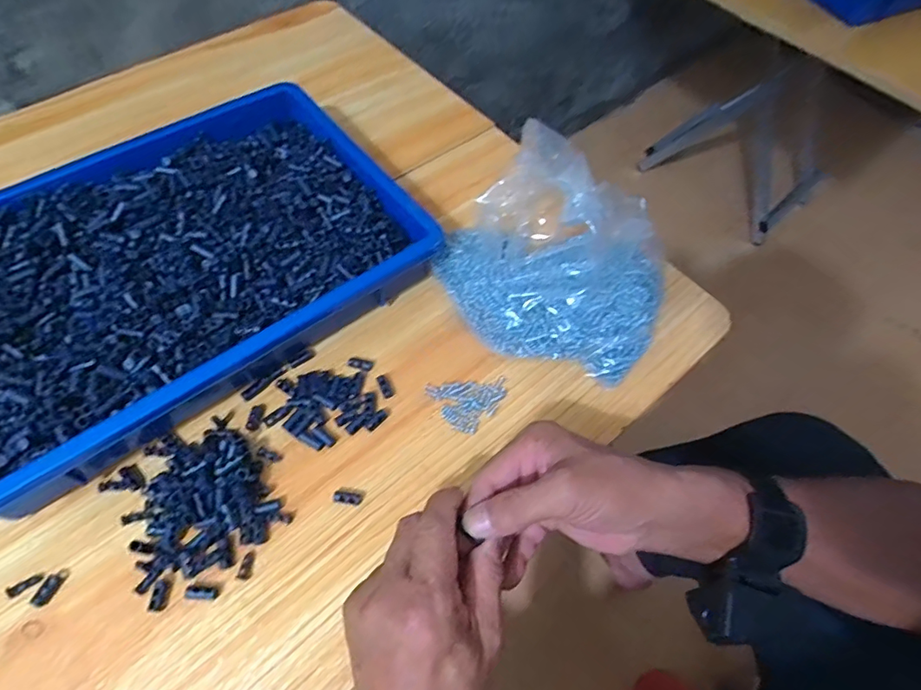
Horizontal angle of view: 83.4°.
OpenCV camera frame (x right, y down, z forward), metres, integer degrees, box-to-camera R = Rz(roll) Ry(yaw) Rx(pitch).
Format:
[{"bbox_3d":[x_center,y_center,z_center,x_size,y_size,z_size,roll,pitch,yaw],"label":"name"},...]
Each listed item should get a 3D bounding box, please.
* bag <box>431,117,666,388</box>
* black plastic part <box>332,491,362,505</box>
[{"bbox_3d":[0.084,-0.084,0.431,0.189,0.095,0.191,19,60,7],"label":"bag"},{"bbox_3d":[-0.079,0.106,0.360,0.020,0.004,0.008,13,59,-12],"label":"black plastic part"}]

